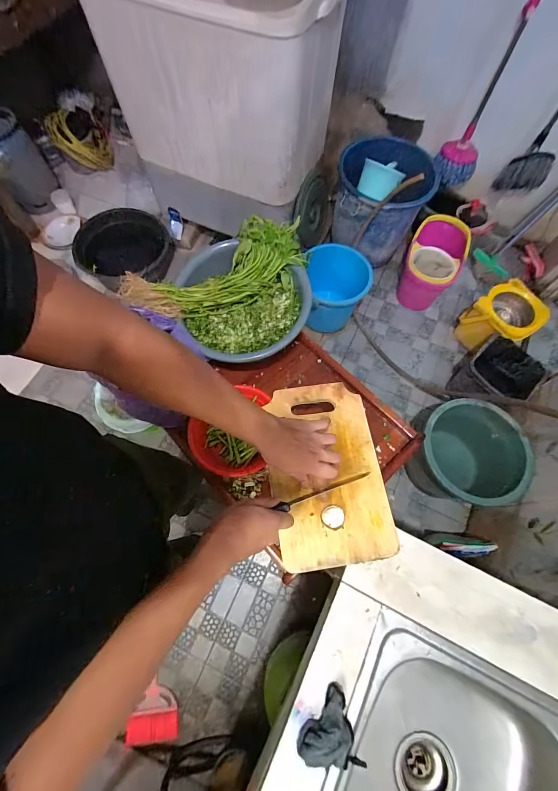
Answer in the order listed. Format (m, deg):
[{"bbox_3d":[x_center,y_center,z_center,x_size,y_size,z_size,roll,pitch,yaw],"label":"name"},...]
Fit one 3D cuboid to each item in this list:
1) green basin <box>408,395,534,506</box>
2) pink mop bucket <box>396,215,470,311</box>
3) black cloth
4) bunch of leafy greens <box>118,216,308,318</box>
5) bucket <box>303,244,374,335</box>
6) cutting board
[{"bbox_3d":[0.653,0.211,1.199,0.327,0.295,0.331,0,69,-1],"label":"green basin"},{"bbox_3d":[0.716,-0.614,1.566,0.248,0.235,0.404,28,71,10],"label":"pink mop bucket"},{"bbox_3d":[0.072,0.517,0.502,0.085,0.042,0.105,-13,69,-6],"label":"black cloth"},{"bbox_3d":[-0.143,-0.280,0.759,0.397,0.115,0.136,-22,70,-9],"label":"bunch of leafy greens"},{"bbox_3d":[0.230,-0.429,1.435,0.247,0.322,0.252,0,69,-1],"label":"bucket"},{"bbox_3d":[0.077,0.119,0.549,0.179,0.025,0.292,-7,69,-4],"label":"cutting board"}]

